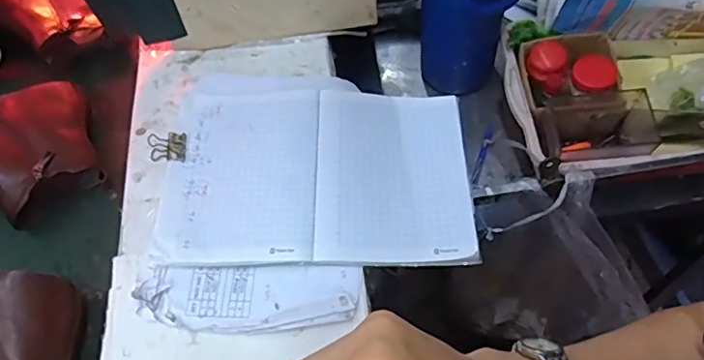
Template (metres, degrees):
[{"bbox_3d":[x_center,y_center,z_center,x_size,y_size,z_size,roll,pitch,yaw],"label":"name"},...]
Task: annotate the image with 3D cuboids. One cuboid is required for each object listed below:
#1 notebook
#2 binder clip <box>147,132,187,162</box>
[{"bbox_3d":[-0.035,-0.010,0.558,0.298,0.013,0.201,0,60,4],"label":"notebook"},{"bbox_3d":[-0.196,-0.038,0.576,0.039,0.022,0.034,-6,59,1],"label":"binder clip"}]

